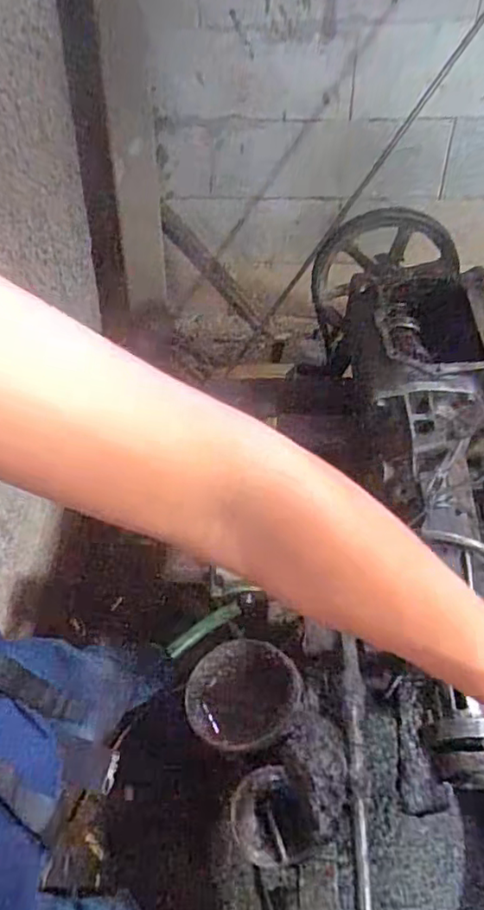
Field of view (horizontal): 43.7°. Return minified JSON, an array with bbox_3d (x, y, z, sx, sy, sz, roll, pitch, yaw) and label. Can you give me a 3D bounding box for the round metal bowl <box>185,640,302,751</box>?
[{"bbox_3d":[0.004,0.268,0.670,0.123,0.039,0.111,-9,46,11],"label":"round metal bowl"}]

